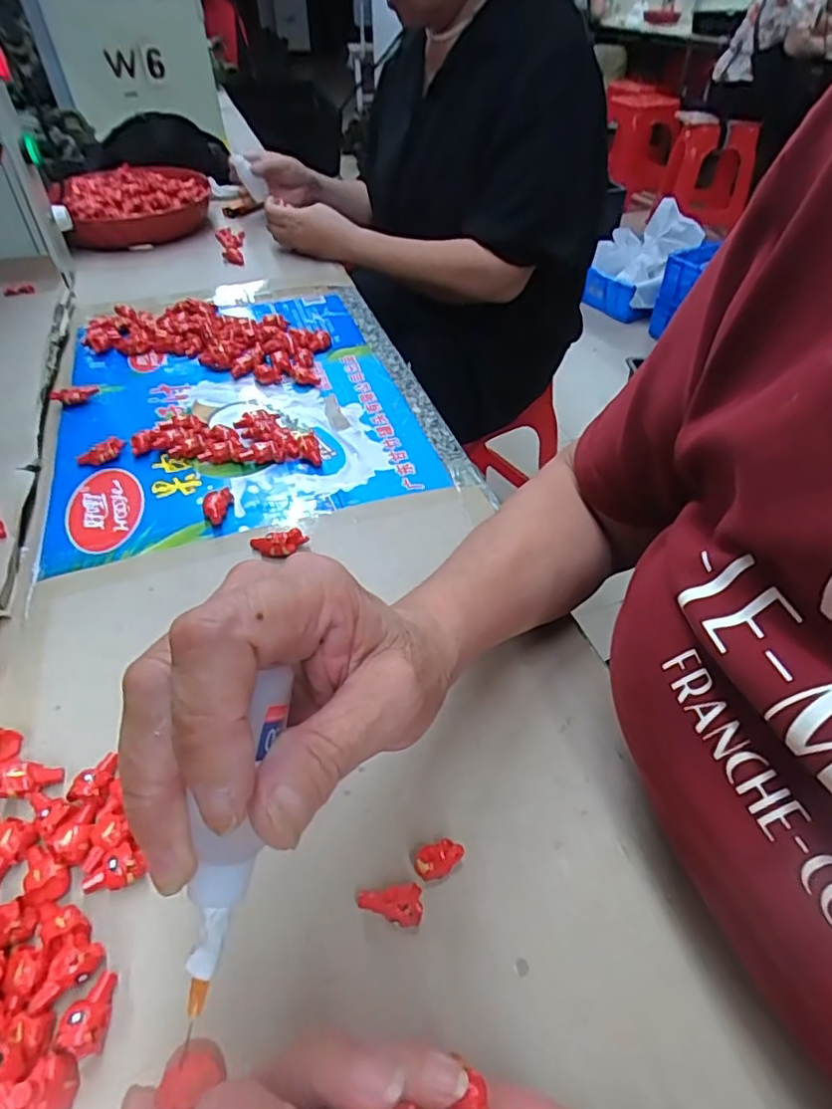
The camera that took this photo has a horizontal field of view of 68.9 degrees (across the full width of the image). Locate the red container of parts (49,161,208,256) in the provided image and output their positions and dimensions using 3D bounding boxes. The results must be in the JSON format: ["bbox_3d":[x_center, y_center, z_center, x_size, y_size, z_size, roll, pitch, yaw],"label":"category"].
[{"bbox_3d":[-0.411,-0.513,0.898,0.221,0.068,0.208,-18,47,-17],"label":"red container of parts"}]

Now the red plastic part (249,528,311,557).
[{"bbox_3d":[-0.093,-0.008,0.411,0.038,0.015,0.017,-7,45,-7],"label":"red plastic part"}]

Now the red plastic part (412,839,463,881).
[{"bbox_3d":[0.010,0.133,0.266,0.022,0.009,0.014,-17,47,-16],"label":"red plastic part"}]

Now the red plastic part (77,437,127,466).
[{"bbox_3d":[-0.253,-0.082,0.489,0.037,0.018,0.012,-32,53,-28],"label":"red plastic part"}]

